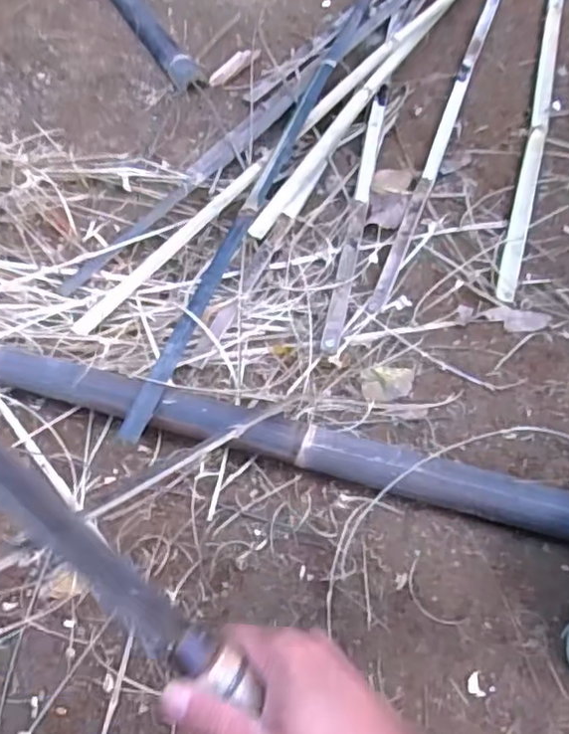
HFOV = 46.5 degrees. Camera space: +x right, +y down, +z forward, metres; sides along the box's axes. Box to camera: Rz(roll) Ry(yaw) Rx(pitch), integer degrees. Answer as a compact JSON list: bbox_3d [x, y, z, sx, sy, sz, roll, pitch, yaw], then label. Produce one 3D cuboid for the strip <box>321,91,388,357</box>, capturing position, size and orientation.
[{"bbox_3d":[0.144,-0.321,1.244,0.032,0.016,0.761,9,53,6],"label":"strip"}]

